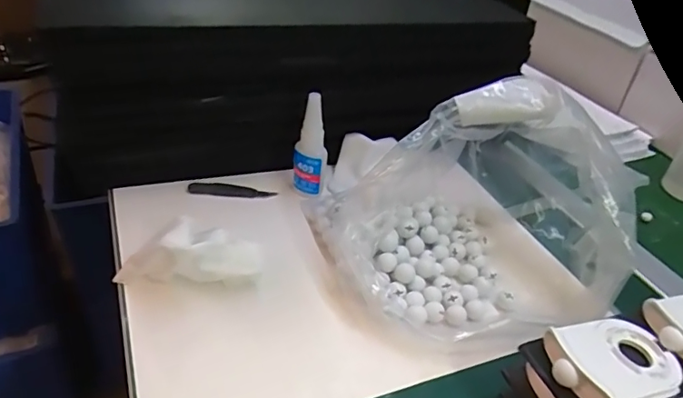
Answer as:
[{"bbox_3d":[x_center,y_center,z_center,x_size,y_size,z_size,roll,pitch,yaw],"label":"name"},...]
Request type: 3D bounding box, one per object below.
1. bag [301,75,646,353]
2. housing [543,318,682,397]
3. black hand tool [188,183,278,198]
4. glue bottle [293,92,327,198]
[{"bbox_3d":[0.127,-0.005,0.436,0.269,0.148,0.194,-5,37,-16],"label":"bag"},{"bbox_3d":[0.169,0.097,0.317,0.090,0.014,0.058,-9,38,-21],"label":"housing"},{"bbox_3d":[-0.109,-0.008,0.515,0.084,0.010,0.015,3,35,-6],"label":"black hand tool"},{"bbox_3d":[-0.030,-0.048,0.506,0.031,0.106,0.022,4,35,-3],"label":"glue bottle"}]

